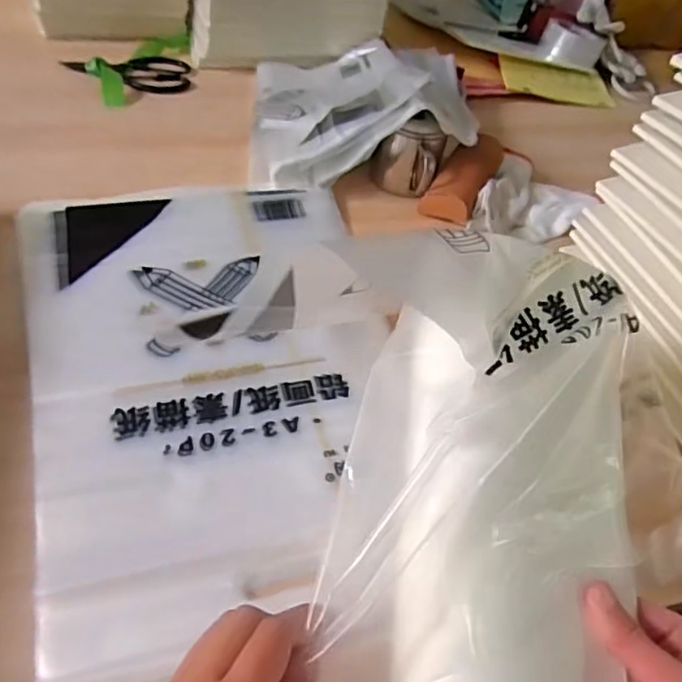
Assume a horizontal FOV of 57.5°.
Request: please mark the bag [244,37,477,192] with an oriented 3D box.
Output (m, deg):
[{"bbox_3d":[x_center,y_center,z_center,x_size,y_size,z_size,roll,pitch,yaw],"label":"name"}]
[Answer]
[{"bbox_3d":[0.032,-0.335,0.827,0.295,0.091,0.322,0,49,-7],"label":"bag"}]

